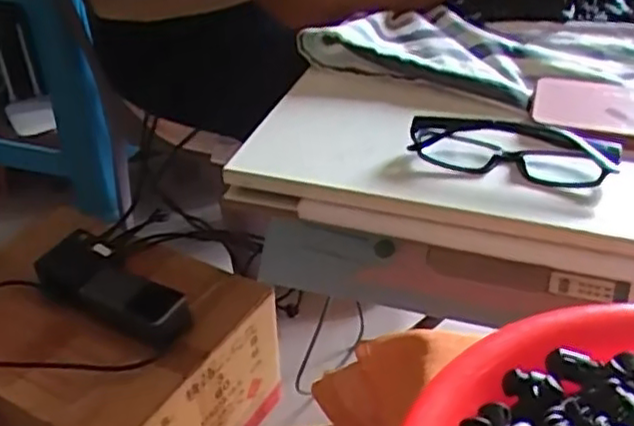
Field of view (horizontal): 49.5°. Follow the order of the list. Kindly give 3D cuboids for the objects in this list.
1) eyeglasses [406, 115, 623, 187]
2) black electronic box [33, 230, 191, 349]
[{"bbox_3d":[0.133,-0.043,0.470,0.133,0.028,0.045,15,38,21],"label":"eyeglasses"},{"bbox_3d":[-0.247,0.091,0.823,0.216,0.037,0.080,25,42,31],"label":"black electronic box"}]

